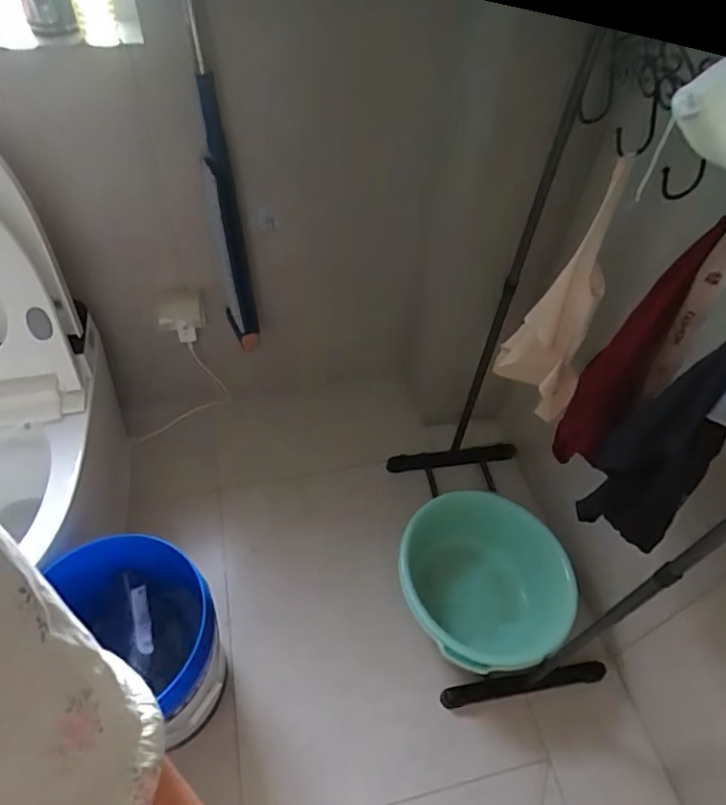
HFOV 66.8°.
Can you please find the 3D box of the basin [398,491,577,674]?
[{"bbox_3d":[0.258,0.395,1.228,0.341,0.185,0.354,2,51,-3],"label":"basin"}]

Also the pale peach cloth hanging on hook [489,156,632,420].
[{"bbox_3d":[0.340,-0.159,0.945,0.163,0.461,0.047,29,54,18],"label":"pale peach cloth hanging on hook"}]

